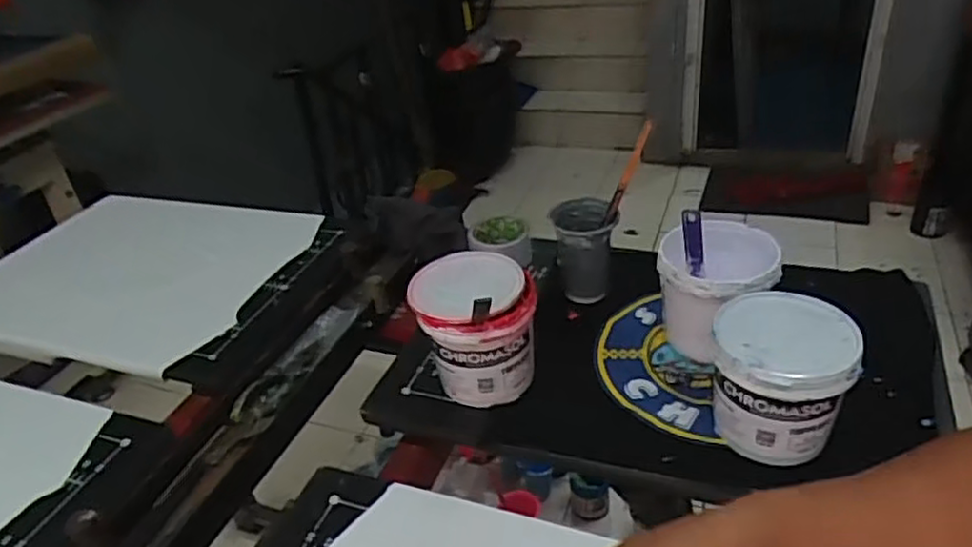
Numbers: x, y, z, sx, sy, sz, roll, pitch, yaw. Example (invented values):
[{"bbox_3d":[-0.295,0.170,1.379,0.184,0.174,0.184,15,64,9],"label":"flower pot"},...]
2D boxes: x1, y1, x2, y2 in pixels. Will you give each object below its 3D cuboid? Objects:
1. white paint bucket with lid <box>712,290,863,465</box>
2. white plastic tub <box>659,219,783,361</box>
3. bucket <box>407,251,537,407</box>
[{"bbox_3d":[0.280,0.099,0.668,0.122,0.126,0.131,2,35,13],"label":"white paint bucket with lid"},{"bbox_3d":[0.260,0.021,0.786,0.119,0.129,0.128,-5,34,3],"label":"white plastic tub"},{"bbox_3d":[-0.011,0.062,0.780,0.129,0.130,0.145,-15,34,-11],"label":"bucket"}]

